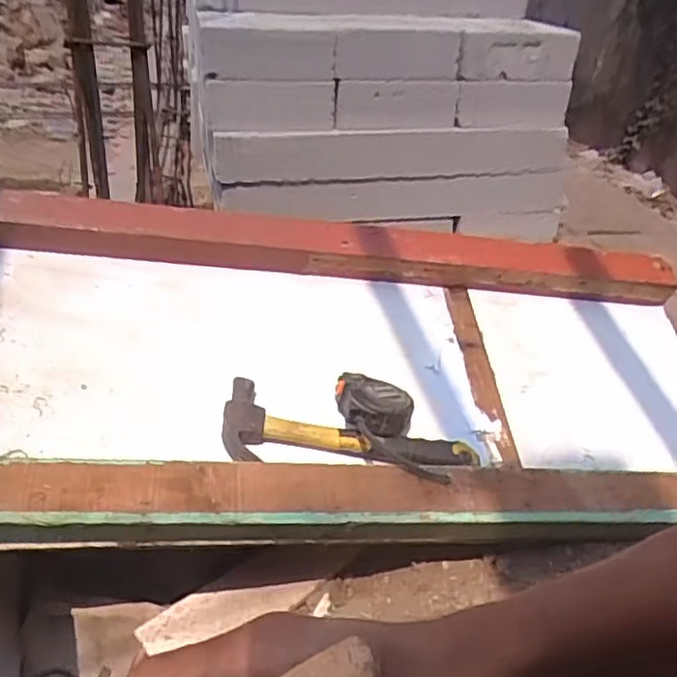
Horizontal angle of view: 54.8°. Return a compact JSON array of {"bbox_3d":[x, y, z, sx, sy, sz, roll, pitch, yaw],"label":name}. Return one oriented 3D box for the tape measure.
[{"bbox_3d":[0.035,0.066,0.661,0.079,0.034,0.061,7,30,5],"label":"tape measure"}]

